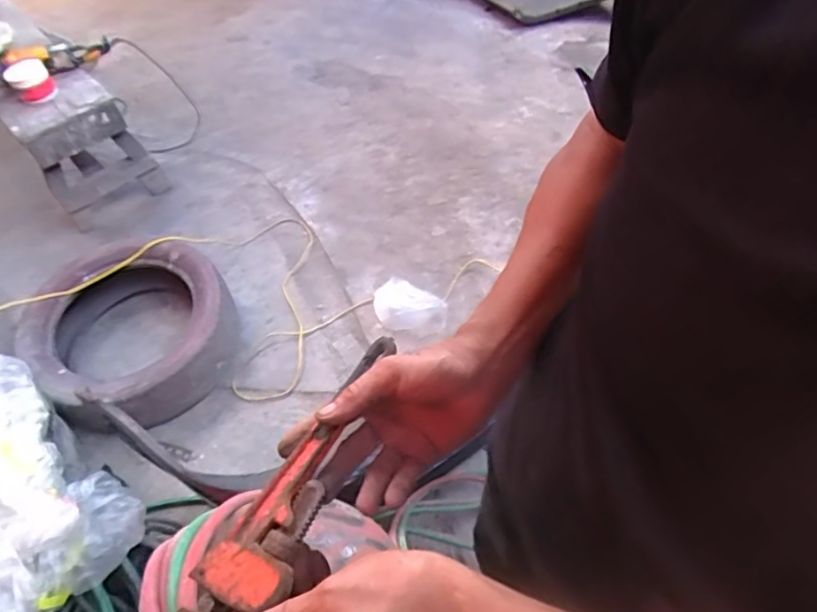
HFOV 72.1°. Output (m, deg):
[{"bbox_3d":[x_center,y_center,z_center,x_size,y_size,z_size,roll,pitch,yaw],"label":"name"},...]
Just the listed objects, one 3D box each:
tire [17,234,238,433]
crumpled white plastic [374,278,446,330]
[{"bbox_3d":[-0.741,0.061,1.537,0.499,0.202,0.515,-1,54,1],"label":"tire"},{"bbox_3d":[0.009,-0.013,1.609,0.216,0.098,0.158,6,55,6],"label":"crumpled white plastic"}]

